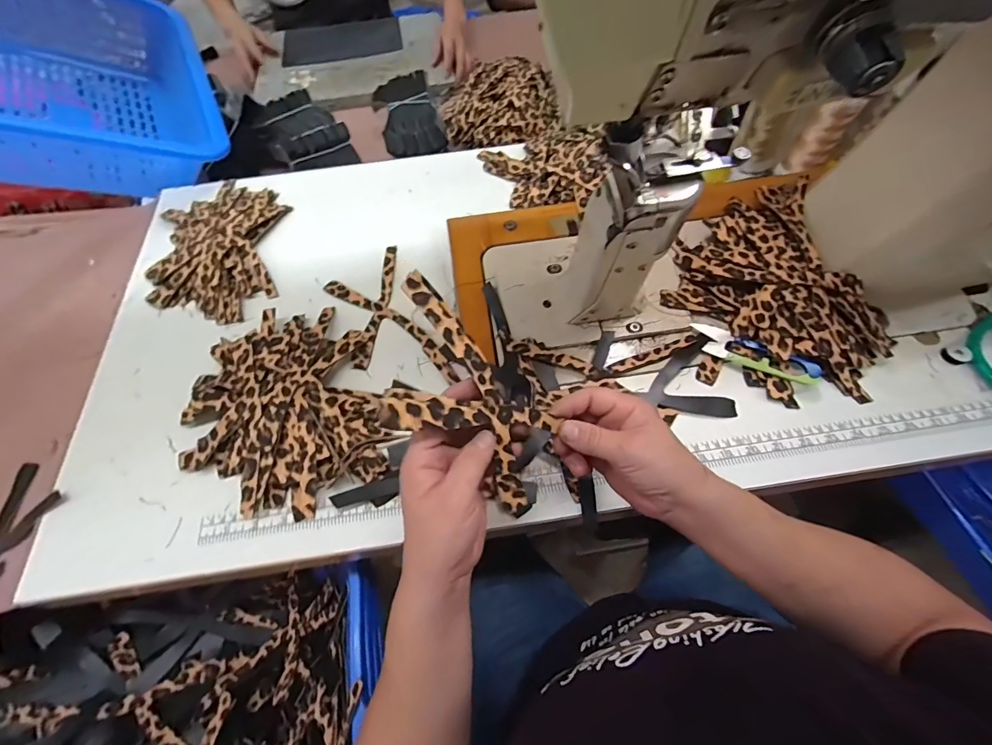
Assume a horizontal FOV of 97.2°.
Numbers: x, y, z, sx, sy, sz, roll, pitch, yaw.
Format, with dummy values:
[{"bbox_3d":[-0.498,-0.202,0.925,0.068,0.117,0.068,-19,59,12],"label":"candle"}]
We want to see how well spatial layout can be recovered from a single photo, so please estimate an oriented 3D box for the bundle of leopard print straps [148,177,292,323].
[{"bbox_3d":[-0.354,-0.163,0.553,0.152,0.024,0.233,-8,60,-2],"label":"bundle of leopard print straps"}]

